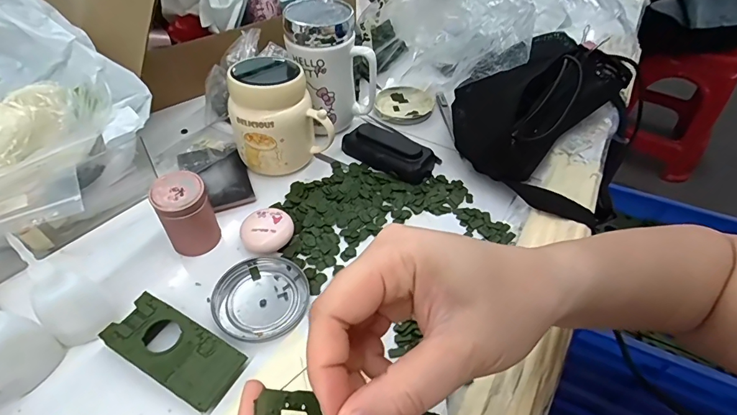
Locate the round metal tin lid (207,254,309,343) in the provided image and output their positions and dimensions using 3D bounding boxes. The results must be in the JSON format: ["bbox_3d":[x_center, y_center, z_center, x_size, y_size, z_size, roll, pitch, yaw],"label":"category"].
[{"bbox_3d":[-0.093,0.076,0.359,0.077,0.007,0.082,1,48,-1],"label":"round metal tin lid"}]

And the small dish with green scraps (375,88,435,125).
[{"bbox_3d":[0.048,-0.139,0.563,0.077,0.015,0.077,1,48,-1],"label":"small dish with green scraps"}]

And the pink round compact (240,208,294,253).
[{"bbox_3d":[-0.096,0.022,0.396,0.048,0.023,0.041,-12,49,-12],"label":"pink round compact"}]

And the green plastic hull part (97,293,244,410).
[{"bbox_3d":[-0.147,0.108,0.317,0.103,0.021,0.045,23,51,19],"label":"green plastic hull part"}]

